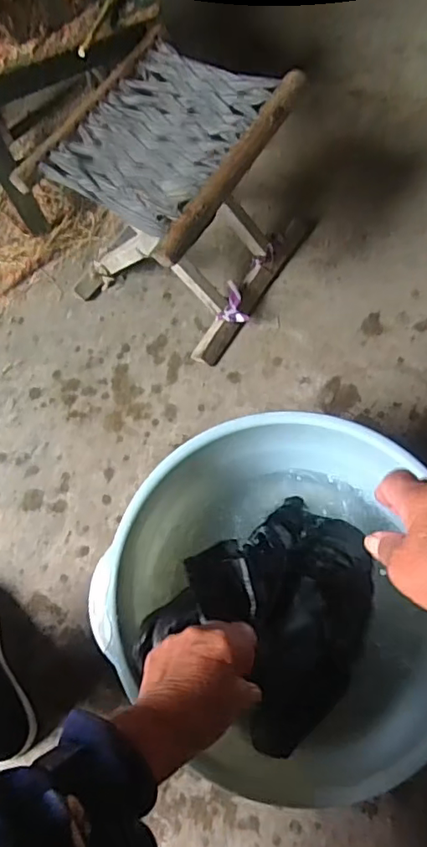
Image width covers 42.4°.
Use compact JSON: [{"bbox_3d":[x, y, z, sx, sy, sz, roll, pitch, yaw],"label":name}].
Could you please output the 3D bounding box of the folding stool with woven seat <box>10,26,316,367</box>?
[{"bbox_3d":[-0.054,-0.313,0.810,0.311,0.272,0.326,25,68,18],"label":"folding stool with woven seat"}]

